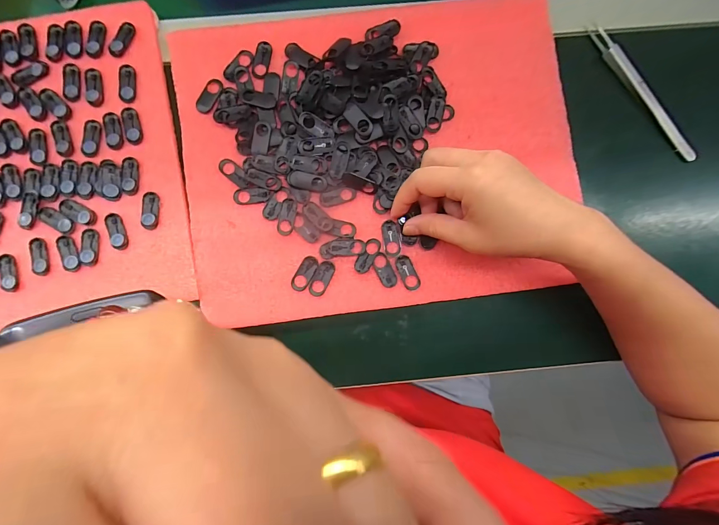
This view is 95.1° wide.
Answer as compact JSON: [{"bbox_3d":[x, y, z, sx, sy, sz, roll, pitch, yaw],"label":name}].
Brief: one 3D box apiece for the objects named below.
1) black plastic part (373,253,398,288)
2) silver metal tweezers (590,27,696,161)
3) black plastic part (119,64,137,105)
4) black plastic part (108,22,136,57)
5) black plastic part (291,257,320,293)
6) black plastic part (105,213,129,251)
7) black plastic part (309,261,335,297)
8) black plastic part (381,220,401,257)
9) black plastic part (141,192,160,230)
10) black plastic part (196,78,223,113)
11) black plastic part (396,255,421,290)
[{"bbox_3d":[0.022,0.007,0.281,0.013,0.004,0.031,-27,87,-2],"label":"black plastic part"},{"bbox_3d":[0.262,-0.155,0.301,0.014,0.011,0.145,-37,88,-3],"label":"silver metal tweezers"},{"bbox_3d":[-0.200,-0.154,0.282,0.014,0.004,0.033,-1,87,-1],"label":"black plastic part"},{"bbox_3d":[-0.206,-0.193,0.284,0.013,0.004,0.031,29,87,1],"label":"black plastic part"},{"bbox_3d":[-0.047,0.009,0.279,0.014,0.004,0.032,30,87,1],"label":"black plastic part"},{"bbox_3d":[-0.205,-0.026,0.277,0.014,0.004,0.032,-23,87,-2],"label":"black plastic part"},{"bbox_3d":[-0.032,0.014,0.280,0.014,0.004,0.031,22,86,0],"label":"black plastic part"},{"bbox_3d":[0.028,-0.021,0.283,0.014,0.004,0.032,-9,87,-2],"label":"black plastic part"},{"bbox_3d":[-0.178,-0.044,0.279,0.014,0.004,0.030,3,87,-1],"label":"black plastic part"},{"bbox_3d":[-0.131,-0.145,0.284,0.015,0.004,0.031,30,87,1],"label":"black plastic part"},{"bbox_3d":[0.042,0.009,0.281,0.014,0.004,0.031,-25,87,-2],"label":"black plastic part"}]

